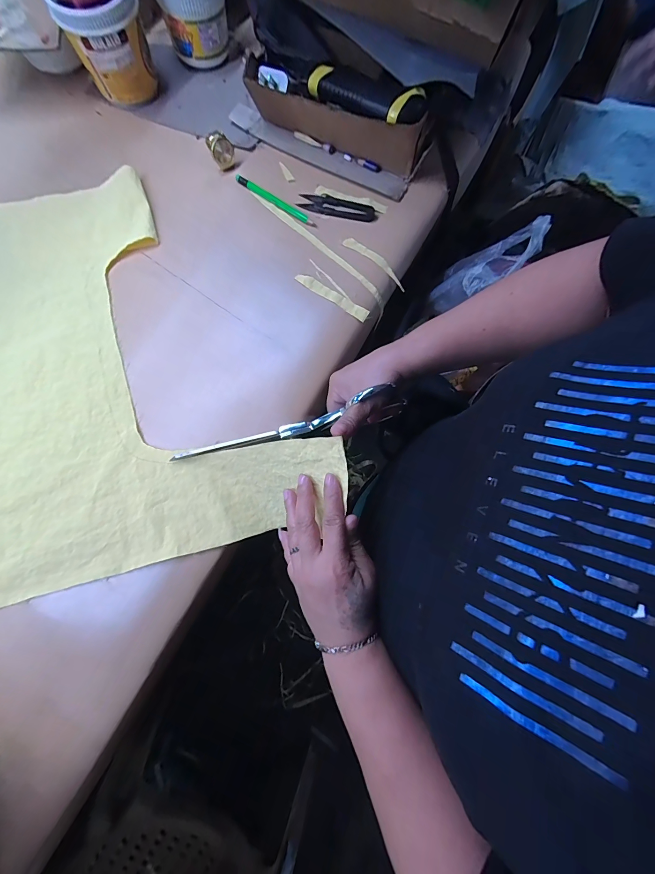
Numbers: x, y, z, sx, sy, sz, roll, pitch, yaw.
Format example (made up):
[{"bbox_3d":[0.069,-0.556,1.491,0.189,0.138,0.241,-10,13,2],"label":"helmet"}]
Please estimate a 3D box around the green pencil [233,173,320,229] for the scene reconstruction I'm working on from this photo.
[{"bbox_3d":[-0.065,-0.295,0.410,0.121,0.005,0.009,34,80,5],"label":"green pencil"}]

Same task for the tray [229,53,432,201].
[{"bbox_3d":[-0.009,-0.375,0.399,0.255,0.061,0.051,25,79,4],"label":"tray"}]

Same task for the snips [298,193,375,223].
[{"bbox_3d":[0.012,-0.287,0.409,0.098,0.011,0.026,18,79,2],"label":"snips"}]

